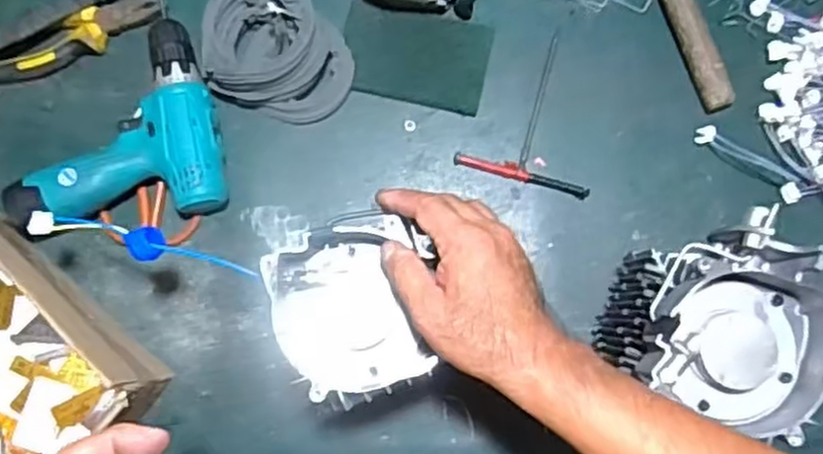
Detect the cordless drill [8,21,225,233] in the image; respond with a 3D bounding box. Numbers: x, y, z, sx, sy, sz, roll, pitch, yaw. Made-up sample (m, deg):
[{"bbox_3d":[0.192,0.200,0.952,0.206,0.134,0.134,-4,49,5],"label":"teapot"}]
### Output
[{"bbox_3d":[-0.281,-0.095,0.698,0.194,0.057,0.187,-8,82,1],"label":"cordless drill"}]

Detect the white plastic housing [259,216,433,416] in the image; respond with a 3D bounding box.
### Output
[{"bbox_3d":[-0.039,0.057,0.505,0.106,0.038,0.118,-12,82,0],"label":"white plastic housing"}]

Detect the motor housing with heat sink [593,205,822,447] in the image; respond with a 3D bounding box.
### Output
[{"bbox_3d":[0.225,0.076,0.571,0.124,0.219,0.128,0,82,2],"label":"motor housing with heat sink"}]

